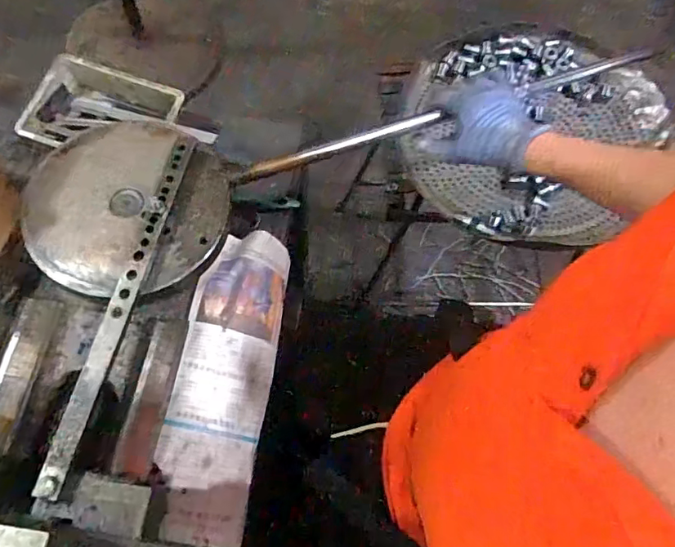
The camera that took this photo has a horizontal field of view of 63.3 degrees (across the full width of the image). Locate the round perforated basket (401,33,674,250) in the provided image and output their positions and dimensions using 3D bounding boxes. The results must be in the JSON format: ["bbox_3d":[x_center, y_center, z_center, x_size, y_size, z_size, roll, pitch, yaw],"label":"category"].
[{"bbox_3d":[0.280,-0.203,0.794,0.358,0.041,0.355,1,68,-1],"label":"round perforated basket"}]

